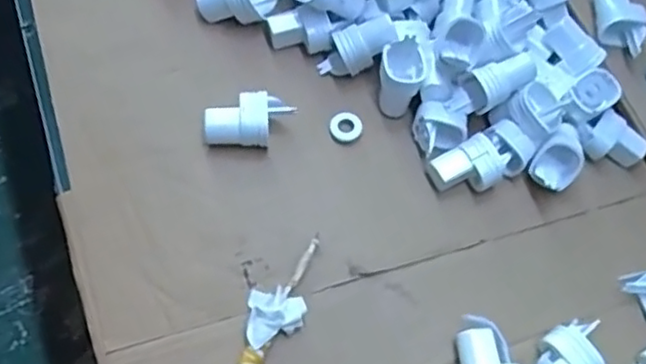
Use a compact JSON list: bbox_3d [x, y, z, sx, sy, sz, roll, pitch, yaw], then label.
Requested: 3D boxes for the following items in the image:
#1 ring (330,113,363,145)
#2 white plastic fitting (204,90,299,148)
[{"bbox_3d":[0.017,-0.039,0.473,0.022,0.007,0.024,4,66,-8],"label":"ring"},{"bbox_3d":[-0.050,-0.043,0.455,0.060,0.027,0.032,1,66,-9],"label":"white plastic fitting"}]

